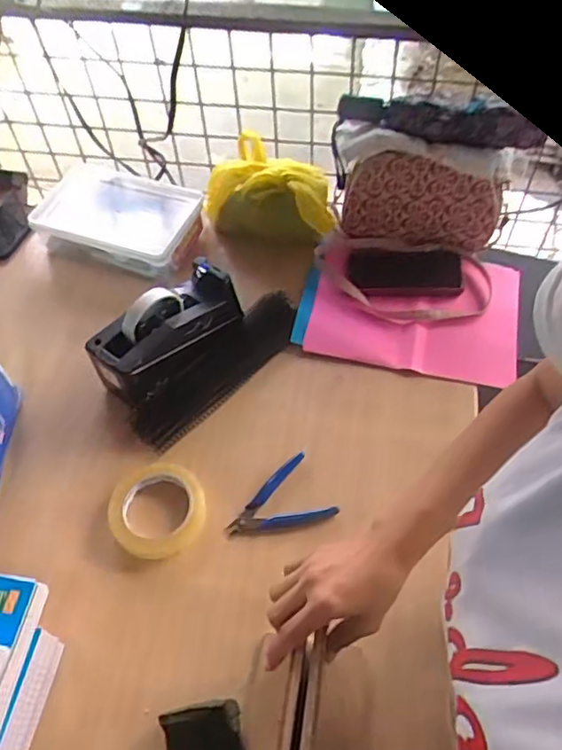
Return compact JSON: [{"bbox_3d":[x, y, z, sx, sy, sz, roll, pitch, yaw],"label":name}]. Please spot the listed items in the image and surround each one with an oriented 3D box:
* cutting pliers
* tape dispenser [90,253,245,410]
[{"bbox_3d":[-0.006,0.149,0.666,0.118,0.008,0.082,-29,59,-15],"label":"cutting pliers"},{"bbox_3d":[-0.141,-0.063,0.756,0.085,0.110,0.202,33,64,22],"label":"tape dispenser"}]

